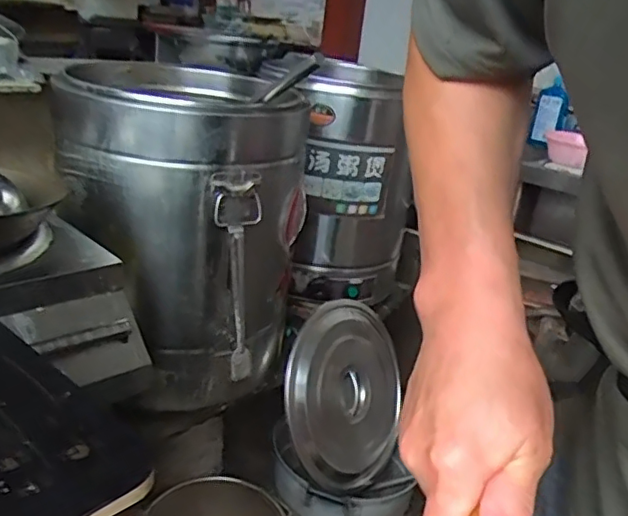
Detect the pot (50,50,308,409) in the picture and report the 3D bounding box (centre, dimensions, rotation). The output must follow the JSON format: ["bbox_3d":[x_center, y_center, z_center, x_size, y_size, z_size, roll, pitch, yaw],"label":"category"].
[{"bbox_3d":[-0.245,-0.052,1.116,0.423,0.528,0.447,6,21,-3],"label":"pot"}]

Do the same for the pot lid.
[{"bbox_3d":[0.086,0.296,1.364,0.382,0.398,0.059,-19,11,-40],"label":"pot lid"}]

